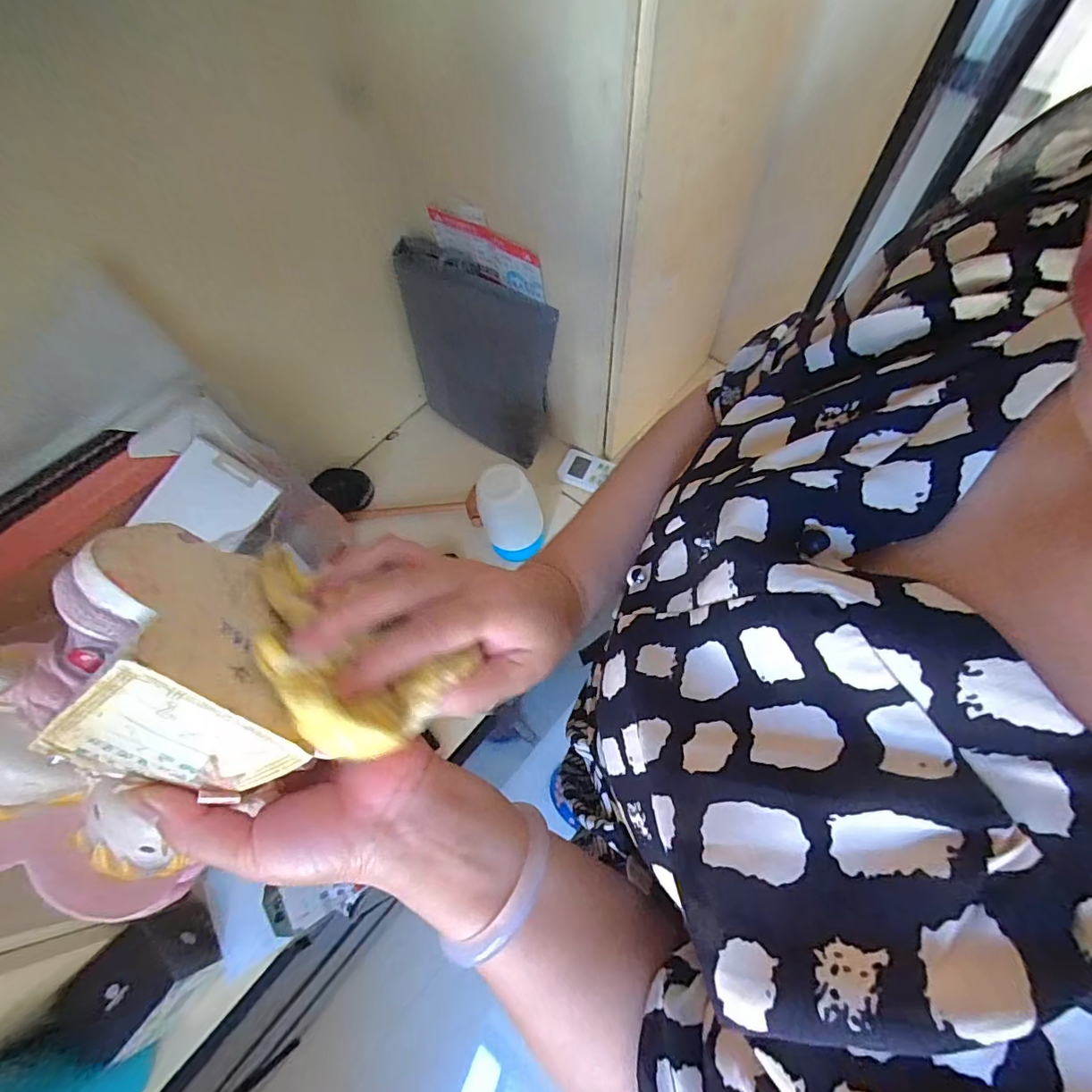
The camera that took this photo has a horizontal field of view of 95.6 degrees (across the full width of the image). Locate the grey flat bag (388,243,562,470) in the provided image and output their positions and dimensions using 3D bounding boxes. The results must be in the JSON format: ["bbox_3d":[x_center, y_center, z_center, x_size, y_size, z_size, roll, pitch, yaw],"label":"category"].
[{"bbox_3d":[-0.102,-0.264,0.708,0.232,0.261,0.028,28,57,5],"label":"grey flat bag"}]

